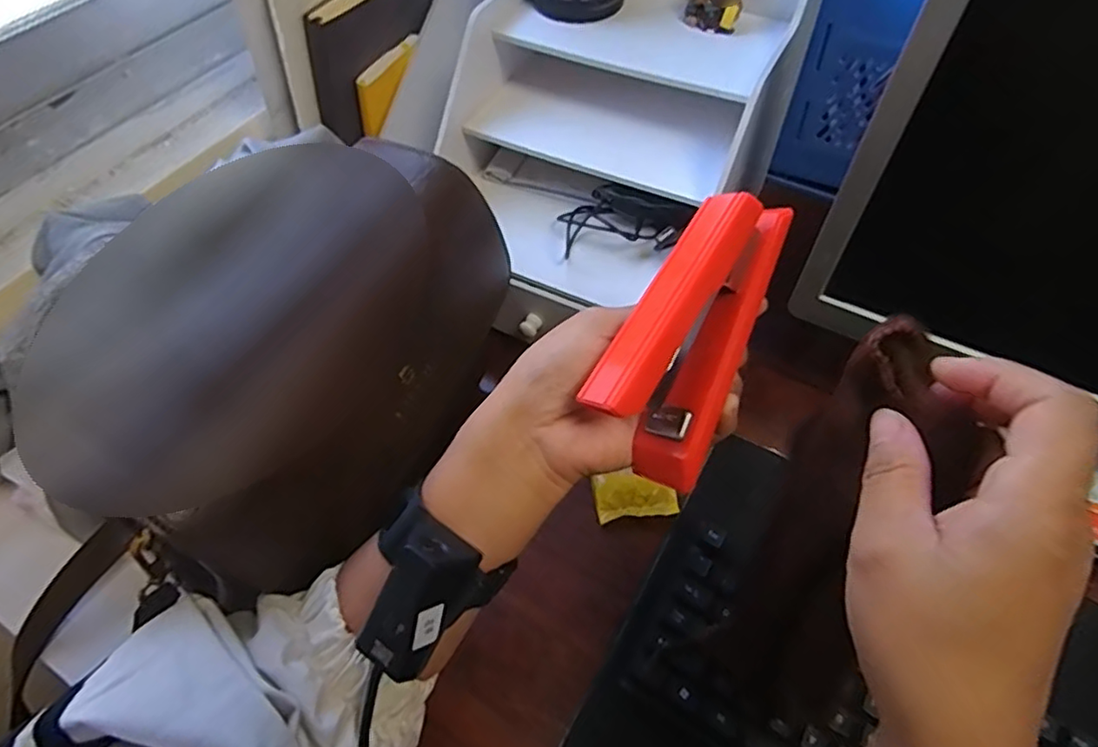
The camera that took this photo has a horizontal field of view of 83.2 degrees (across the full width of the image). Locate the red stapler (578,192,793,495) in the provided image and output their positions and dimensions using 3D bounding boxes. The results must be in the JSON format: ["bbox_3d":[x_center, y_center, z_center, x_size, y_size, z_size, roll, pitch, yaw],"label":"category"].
[{"bbox_3d":[0.065,-0.021,0.278,0.052,0.052,0.134,24,83,16],"label":"red stapler"}]

